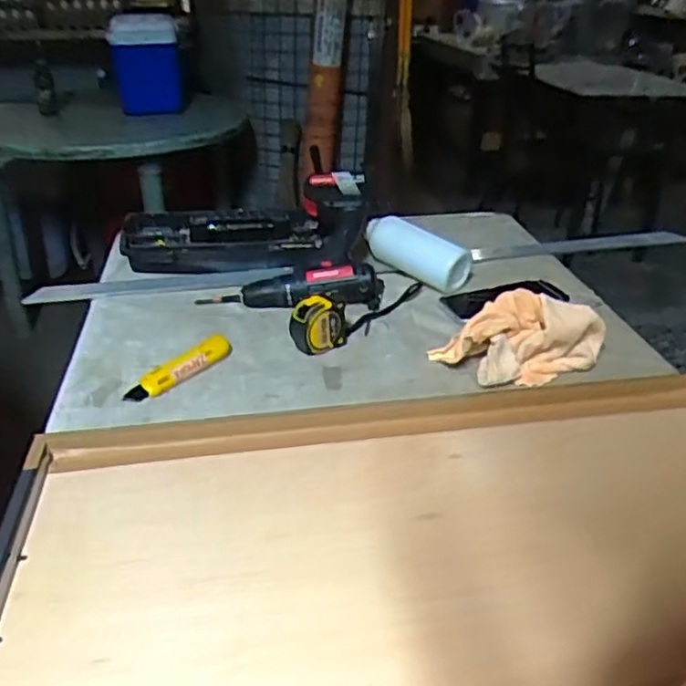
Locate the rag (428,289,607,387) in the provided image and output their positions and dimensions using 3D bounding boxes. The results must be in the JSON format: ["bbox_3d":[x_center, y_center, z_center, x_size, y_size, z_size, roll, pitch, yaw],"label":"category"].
[{"bbox_3d":[0.212,-0.013,0.770,0.201,0.074,0.094,-4,31,-7],"label":"rag"}]

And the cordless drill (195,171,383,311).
[{"bbox_3d":[-0.068,-0.153,0.952,0.253,0.145,0.188,3,31,5],"label":"cordless drill"}]

